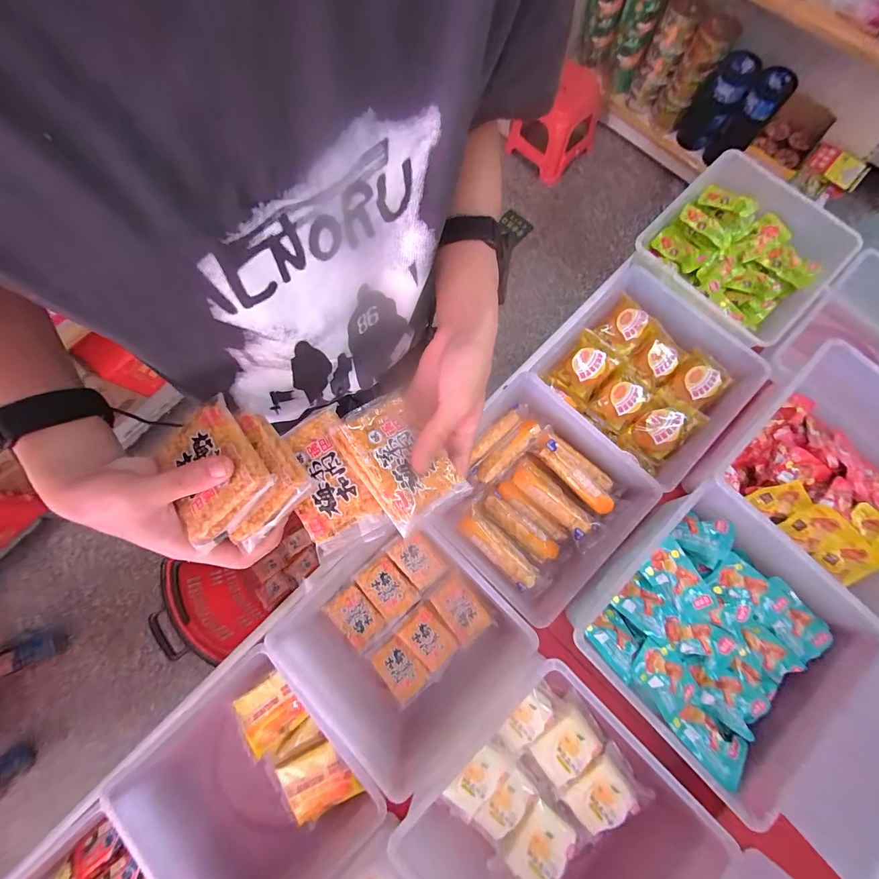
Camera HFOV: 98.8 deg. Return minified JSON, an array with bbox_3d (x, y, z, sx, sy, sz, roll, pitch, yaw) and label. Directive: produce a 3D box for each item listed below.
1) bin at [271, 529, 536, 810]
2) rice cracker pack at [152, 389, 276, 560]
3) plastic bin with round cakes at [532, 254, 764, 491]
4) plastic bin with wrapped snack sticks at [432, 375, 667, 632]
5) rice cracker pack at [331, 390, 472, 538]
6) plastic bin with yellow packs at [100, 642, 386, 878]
[{"bbox_3d":[-0.060,0.311,0.616,0.297,0.121,0.293,-44,81,-7],"label":"bin"},{"bbox_3d":[-0.173,0.022,0.288,0.069,0.015,0.101,-44,63,1],"label":"rice cracker pack"},{"bbox_3d":[0.356,-0.117,0.671,0.293,0.086,0.298,42,82,9],"label":"plastic bin with round cakes"},{"bbox_3d":[0.157,0.103,0.639,0.275,0.090,0.291,44,83,9],"label":"plastic bin with wrapped snack sticks"},{"bbox_3d":[-0.034,0.017,0.310,0.069,0.017,0.103,-32,83,-35],"label":"rice cracker pack"},{"bbox_3d":[-0.280,0.529,0.601,0.311,0.154,0.270,44,83,9],"label":"plastic bin with yellow packs"}]

